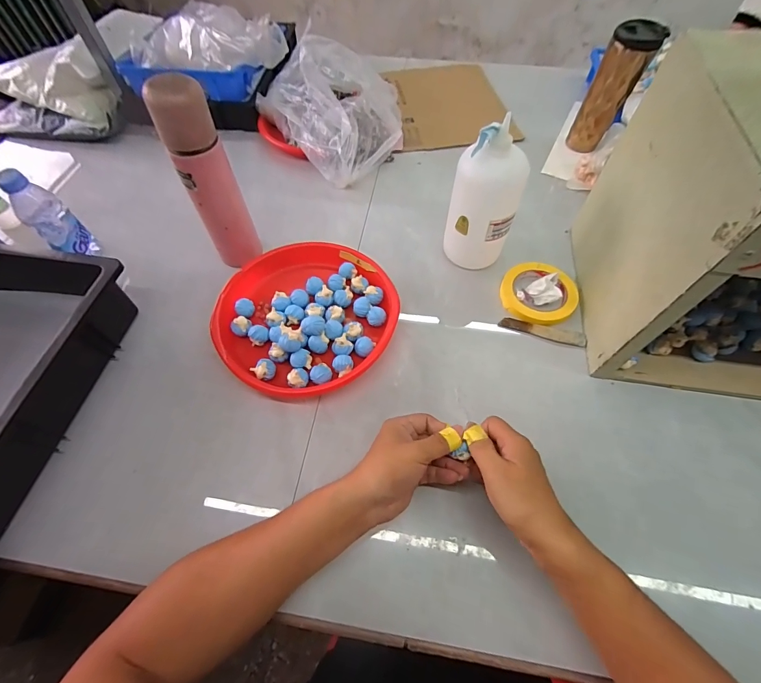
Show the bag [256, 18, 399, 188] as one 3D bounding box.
[{"bbox_3d":[-0.090,-0.436,0.675,0.165,0.199,0.272,-34,64,-16],"label":"bag"}]

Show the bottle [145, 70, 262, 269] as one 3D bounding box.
[{"bbox_3d":[-0.225,-0.209,0.497,0.061,0.243,0.053,-20,61,-9],"label":"bottle"}]

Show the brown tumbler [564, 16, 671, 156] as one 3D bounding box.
[{"bbox_3d":[0.414,-0.445,0.666,0.077,0.191,0.067,24,63,15],"label":"brown tumbler"}]

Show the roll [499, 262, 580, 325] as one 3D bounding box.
[{"bbox_3d":[0.239,-0.073,0.559,0.111,0.014,0.111,-1,60,1],"label":"roll"}]

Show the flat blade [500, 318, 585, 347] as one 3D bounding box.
[{"bbox_3d":[0.233,-0.015,0.528,0.119,0.004,0.024,15,61,10],"label":"flat blade"}]

